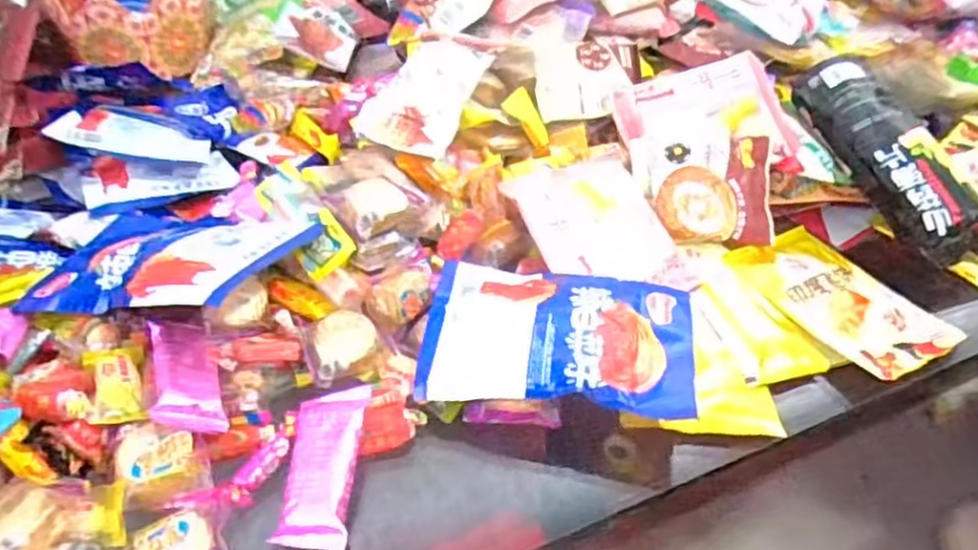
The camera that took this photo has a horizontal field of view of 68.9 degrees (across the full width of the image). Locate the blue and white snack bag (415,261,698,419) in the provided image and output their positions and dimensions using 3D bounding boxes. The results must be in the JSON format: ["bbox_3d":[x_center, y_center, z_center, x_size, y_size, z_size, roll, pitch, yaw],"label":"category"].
[{"bbox_3d":[0.048,0.039,0.477,0.173,0.023,0.109,7,42,6],"label":"blue and white snack bag"}]

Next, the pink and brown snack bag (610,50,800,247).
[{"bbox_3d":[0.189,-0.105,0.591,0.141,0.028,0.162,-18,69,-7],"label":"pink and brown snack bag"}]

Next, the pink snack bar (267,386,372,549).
[{"bbox_3d":[-0.098,0.110,0.418,0.042,0.015,0.097,2,42,1],"label":"pink snack bar"}]

